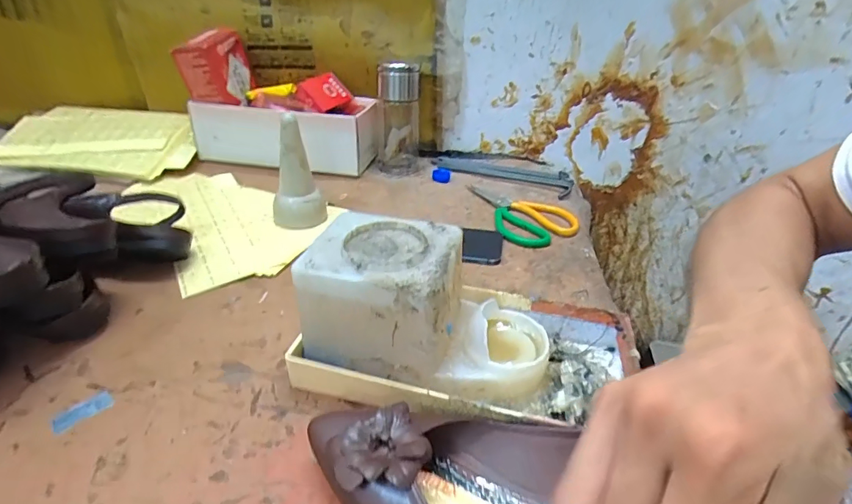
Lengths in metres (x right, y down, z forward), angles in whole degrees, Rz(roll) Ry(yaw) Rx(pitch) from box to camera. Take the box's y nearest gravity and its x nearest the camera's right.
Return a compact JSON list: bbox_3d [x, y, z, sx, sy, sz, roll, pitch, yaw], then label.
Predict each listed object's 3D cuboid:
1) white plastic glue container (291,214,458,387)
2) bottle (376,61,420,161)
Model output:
[{"bbox_3d":[-0.034,0.033,0.378,0.121,0.090,0.106,6,33,6],"label":"white plastic glue container"},{"bbox_3d":[-0.046,-0.224,0.745,0.069,0.167,0.066,0,33,-4],"label":"bottle"}]

